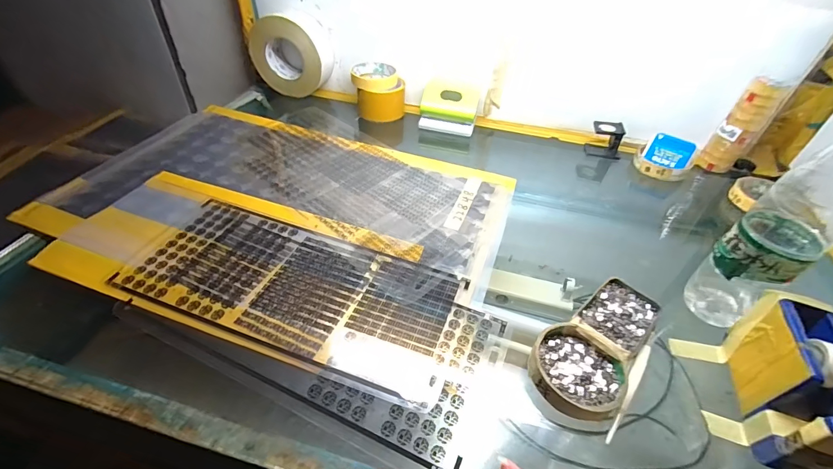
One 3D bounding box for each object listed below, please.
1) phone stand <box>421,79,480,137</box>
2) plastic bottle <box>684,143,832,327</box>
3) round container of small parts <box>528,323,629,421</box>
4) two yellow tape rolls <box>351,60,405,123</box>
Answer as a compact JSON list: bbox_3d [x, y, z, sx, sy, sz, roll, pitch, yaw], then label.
[{"bbox_3d":[0.059,-0.226,0.679,0.098,0.076,0.043,8,43,4],"label":"phone stand"},{"bbox_3d":[0.333,-0.001,0.348,0.065,0.226,0.062,-23,49,-26],"label":"plastic bottle"},{"bbox_3d":[0.146,0.124,0.345,0.080,0.015,0.080,2,43,-2],"label":"round container of small parts"},{"bbox_3d":[-0.071,-0.262,0.704,0.090,0.076,0.081,-8,44,-12],"label":"two yellow tape rolls"}]

